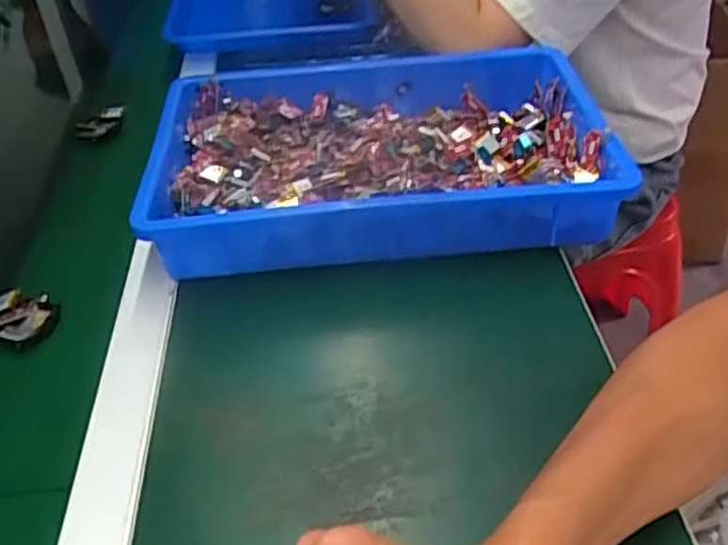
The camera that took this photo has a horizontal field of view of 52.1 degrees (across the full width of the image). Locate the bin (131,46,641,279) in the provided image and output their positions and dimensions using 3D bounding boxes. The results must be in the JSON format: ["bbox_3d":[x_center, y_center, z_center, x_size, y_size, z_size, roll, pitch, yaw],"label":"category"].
[{"bbox_3d":[0.010,-0.105,0.650,0.377,0.072,0.253,-8,41,1],"label":"bin"}]

